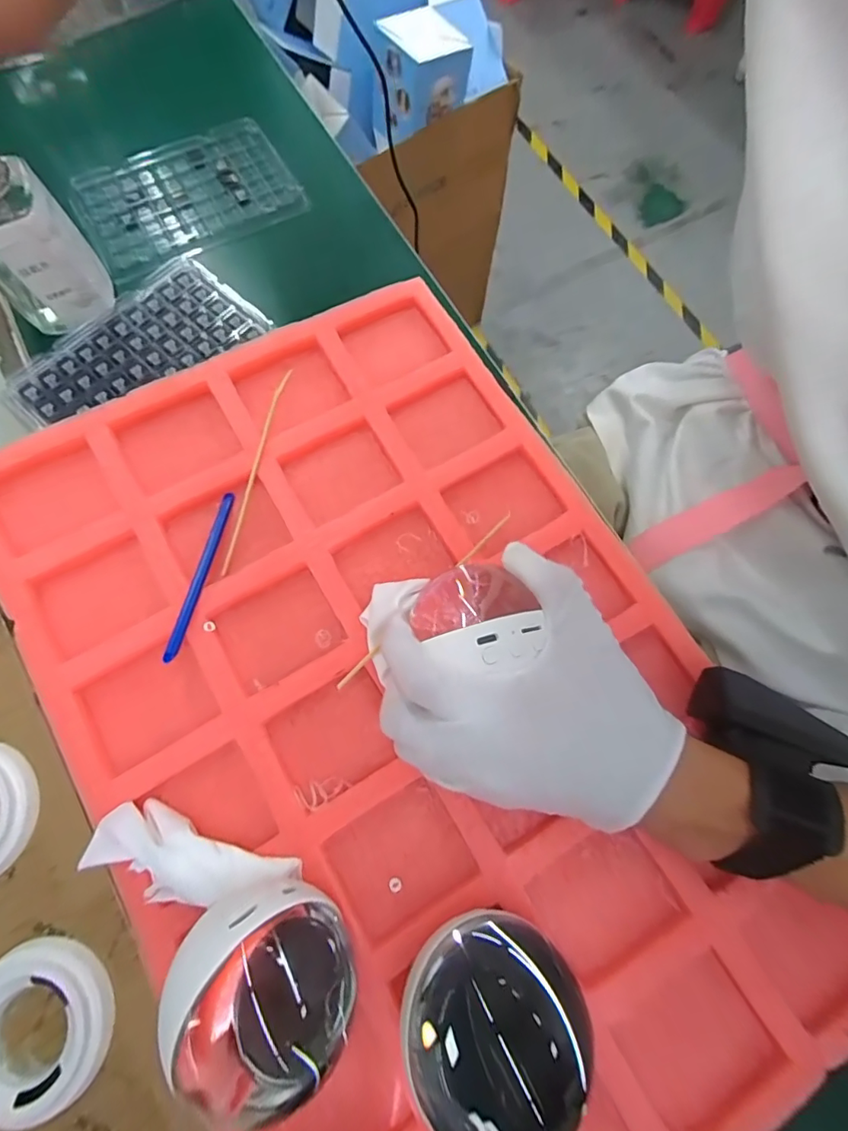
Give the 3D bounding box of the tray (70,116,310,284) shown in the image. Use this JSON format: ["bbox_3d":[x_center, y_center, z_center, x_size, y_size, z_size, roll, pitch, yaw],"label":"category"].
[{"bbox_3d":[-0.196,-0.309,0.410,0.170,0.013,0.116,-29,76,-9],"label":"tray"}]

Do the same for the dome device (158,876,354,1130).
[{"bbox_3d":[-0.064,0.174,0.212,0.064,0.071,0.064,0,73,-1],"label":"dome device"}]

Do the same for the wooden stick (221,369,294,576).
[{"bbox_3d":[-0.106,-0.063,0.308,0.006,0.004,0.141,12,74,3],"label":"wooden stick"}]

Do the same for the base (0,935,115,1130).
[{"bbox_3d":[-0.189,0.224,0.235,0.070,0.012,0.071,0,73,-1],"label":"base"}]

